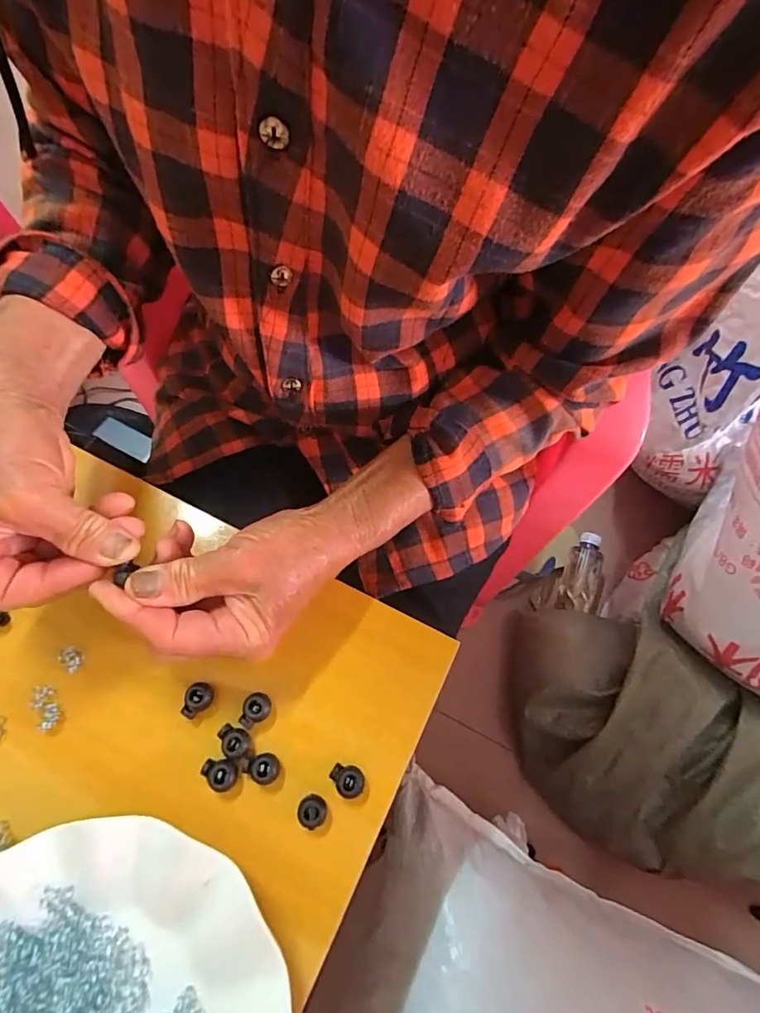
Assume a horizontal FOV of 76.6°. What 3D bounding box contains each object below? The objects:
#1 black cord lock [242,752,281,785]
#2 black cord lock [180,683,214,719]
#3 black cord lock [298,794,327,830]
[{"bbox_3d":[-0.065,0.144,0.266,0.019,0.009,0.015,31,69,11],"label":"black cord lock"},{"bbox_3d":[-0.105,0.113,0.278,0.013,0.010,0.019,18,67,6],"label":"black cord lock"},{"bbox_3d":[-0.036,0.163,0.257,0.015,0.010,0.015,1,67,-2],"label":"black cord lock"}]

